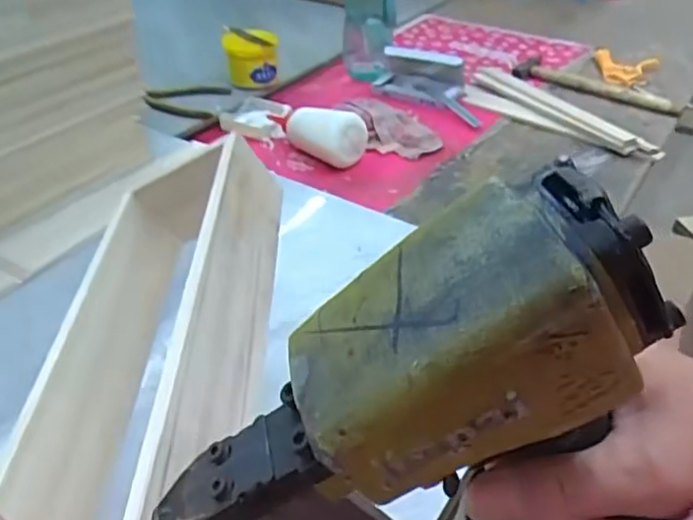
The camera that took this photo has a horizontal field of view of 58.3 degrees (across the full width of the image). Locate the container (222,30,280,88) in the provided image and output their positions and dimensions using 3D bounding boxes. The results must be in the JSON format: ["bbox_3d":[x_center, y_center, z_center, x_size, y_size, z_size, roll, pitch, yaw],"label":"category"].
[{"bbox_3d":[-0.141,-0.296,0.922,0.074,0.076,0.063,-6,38,-9],"label":"container"}]

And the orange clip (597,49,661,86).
[{"bbox_3d":[0.445,-0.312,0.992,0.095,0.020,0.141,16,40,18],"label":"orange clip"}]

